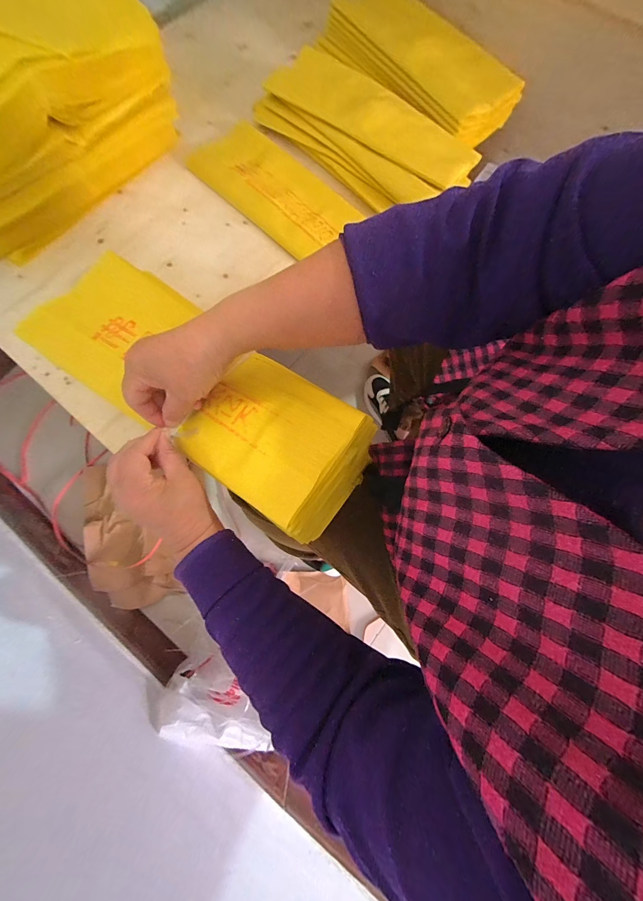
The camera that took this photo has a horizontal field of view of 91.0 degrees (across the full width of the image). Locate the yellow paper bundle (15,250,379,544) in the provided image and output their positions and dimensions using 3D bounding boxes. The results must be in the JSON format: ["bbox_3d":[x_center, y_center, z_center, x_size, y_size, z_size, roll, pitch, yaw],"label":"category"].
[{"bbox_3d":[-0.121,-0.069,0.320,0.368,0.042,0.137,34,77,14],"label":"yellow paper bundle"}]

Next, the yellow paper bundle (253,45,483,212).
[{"bbox_3d":[0.067,-0.521,0.520,0.362,0.062,0.176,41,78,9],"label":"yellow paper bundle"}]

